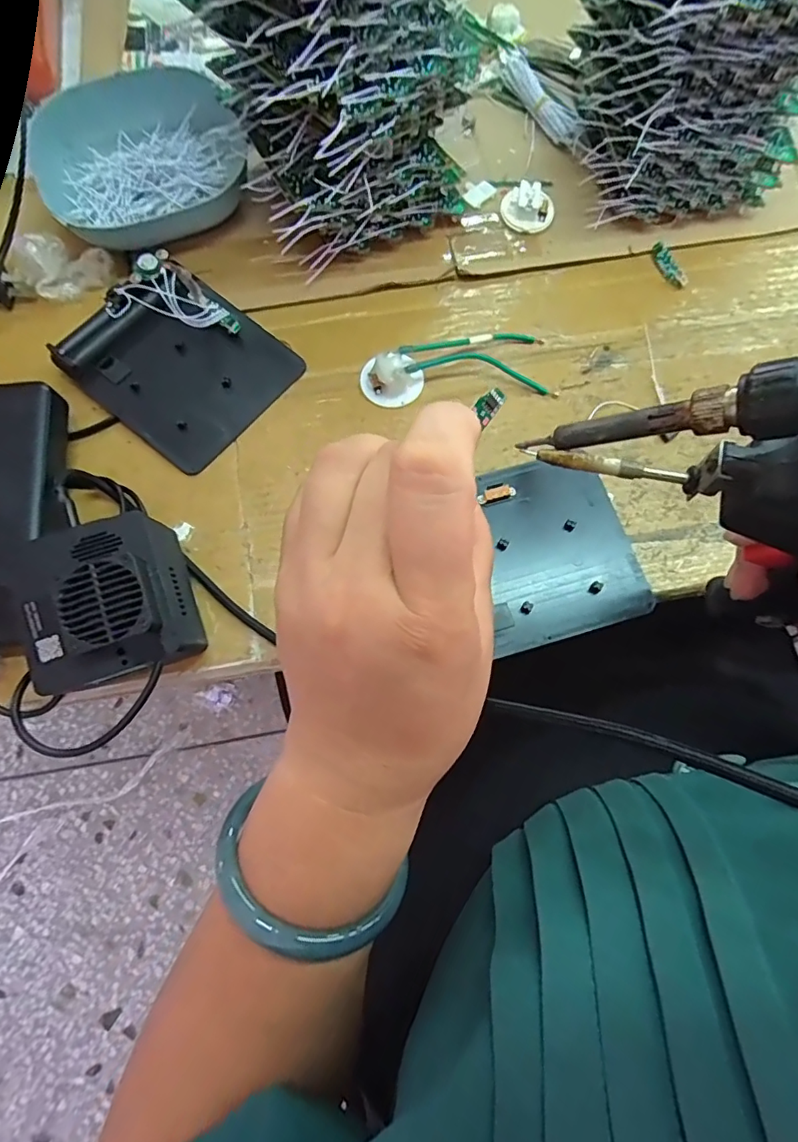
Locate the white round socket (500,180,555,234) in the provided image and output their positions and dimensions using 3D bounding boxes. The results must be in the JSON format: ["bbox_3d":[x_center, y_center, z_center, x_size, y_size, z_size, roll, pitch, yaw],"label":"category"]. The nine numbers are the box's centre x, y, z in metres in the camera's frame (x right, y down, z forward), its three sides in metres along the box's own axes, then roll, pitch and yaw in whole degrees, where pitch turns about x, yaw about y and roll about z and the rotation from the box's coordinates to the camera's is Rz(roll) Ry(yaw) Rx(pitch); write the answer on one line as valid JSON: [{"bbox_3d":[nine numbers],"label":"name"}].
[{"bbox_3d":[0.096,-0.272,0.379,0.039,0.016,0.032,14,74,4],"label":"white round socket"}]

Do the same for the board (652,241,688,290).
[{"bbox_3d":[0.203,-0.231,0.384,0.013,0.004,0.041,-21,75,-6],"label":"board"}]

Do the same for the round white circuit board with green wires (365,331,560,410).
[{"bbox_3d":[0.039,-0.139,0.344,0.128,0.017,0.048,-5,74,-2],"label":"round white circuit board with green wires"}]

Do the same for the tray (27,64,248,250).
[{"bbox_3d":[-0.186,-0.303,0.374,0.145,0.033,0.134,-20,75,-6],"label":"tray"}]

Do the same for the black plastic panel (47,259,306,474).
[{"bbox_3d":[-0.143,-0.140,0.334,0.118,0.026,0.112,38,77,10],"label":"black plastic panel"}]

